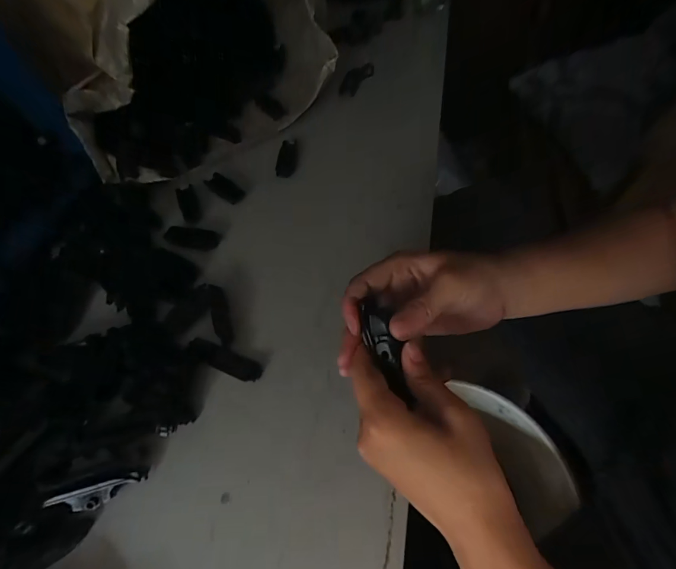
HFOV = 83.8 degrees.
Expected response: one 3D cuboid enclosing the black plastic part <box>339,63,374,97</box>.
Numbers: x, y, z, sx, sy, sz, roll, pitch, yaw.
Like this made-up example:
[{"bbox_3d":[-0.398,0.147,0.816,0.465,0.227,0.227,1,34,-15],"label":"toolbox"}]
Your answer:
[{"bbox_3d":[0.029,-0.309,0.564,0.009,0.036,0.077,30,65,26],"label":"black plastic part"}]

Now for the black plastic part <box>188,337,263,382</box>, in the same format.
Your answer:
[{"bbox_3d":[-0.105,0.069,0.347,0.077,0.004,0.019,17,60,19],"label":"black plastic part"}]

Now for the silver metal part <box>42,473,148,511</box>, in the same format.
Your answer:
[{"bbox_3d":[-0.183,0.160,0.286,0.065,0.019,0.013,-20,55,-5],"label":"silver metal part"}]

